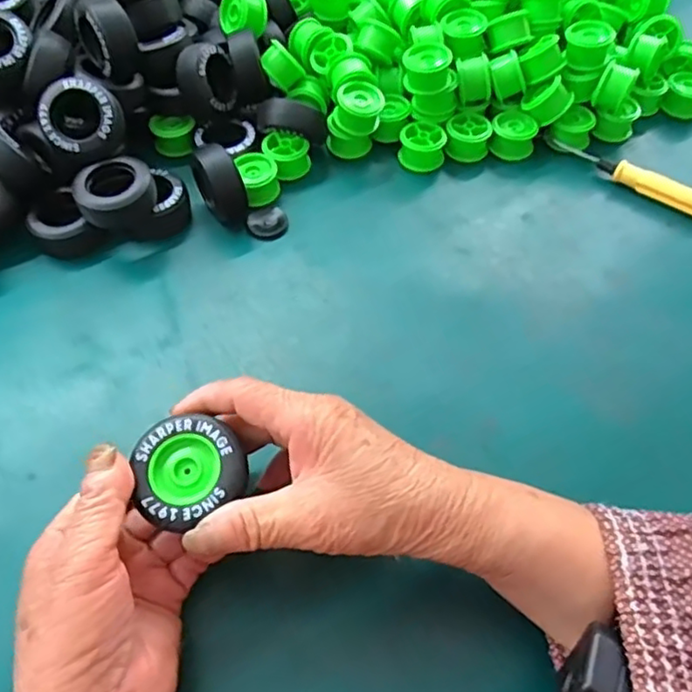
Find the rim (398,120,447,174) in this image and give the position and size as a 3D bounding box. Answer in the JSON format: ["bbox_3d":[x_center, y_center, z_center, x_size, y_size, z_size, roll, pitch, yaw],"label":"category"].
[{"bbox_3d":[0.057,-0.148,0.479,0.033,0.024,0.032,7,56,3],"label":"rim"}]

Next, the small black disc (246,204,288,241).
[{"bbox_3d":[-0.054,-0.086,0.445,0.027,0.007,0.029,0,56,-1],"label":"small black disc"}]

